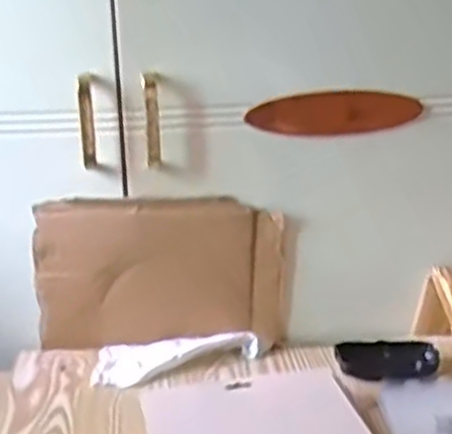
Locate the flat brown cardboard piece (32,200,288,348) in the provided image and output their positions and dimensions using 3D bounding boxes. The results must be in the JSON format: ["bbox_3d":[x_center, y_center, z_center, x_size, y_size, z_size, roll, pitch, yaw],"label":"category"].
[{"bbox_3d":[-0.070,0.064,0.827,0.276,0.169,0.035,-2,19,-3],"label":"flat brown cardboard piece"}]

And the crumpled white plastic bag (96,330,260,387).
[{"bbox_3d":[-0.055,0.154,0.808,0.175,0.025,0.074,0,19,2],"label":"crumpled white plastic bag"}]

